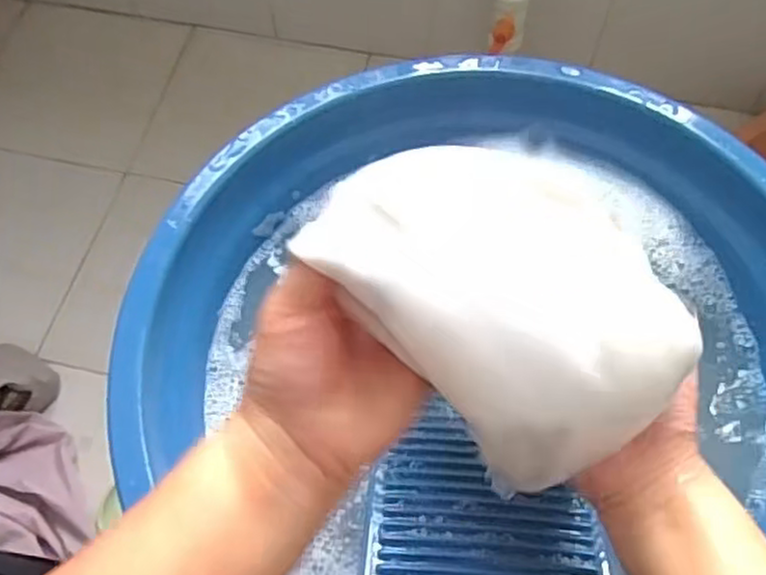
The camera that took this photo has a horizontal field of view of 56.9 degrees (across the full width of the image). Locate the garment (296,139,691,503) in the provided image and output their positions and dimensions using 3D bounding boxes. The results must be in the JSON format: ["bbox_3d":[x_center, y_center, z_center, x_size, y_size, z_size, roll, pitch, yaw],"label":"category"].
[{"bbox_3d":[0.055,0.002,0.293,0.144,0.079,0.111,40,72,19],"label":"garment"}]

